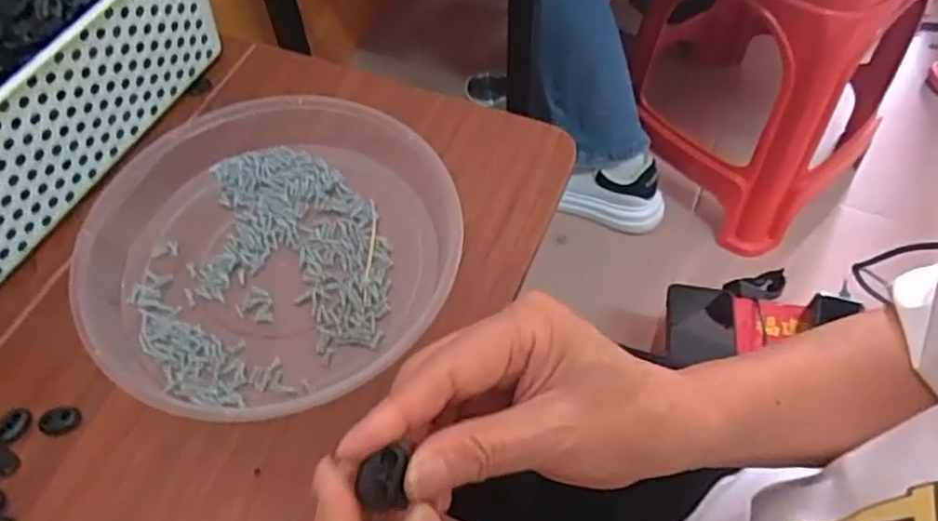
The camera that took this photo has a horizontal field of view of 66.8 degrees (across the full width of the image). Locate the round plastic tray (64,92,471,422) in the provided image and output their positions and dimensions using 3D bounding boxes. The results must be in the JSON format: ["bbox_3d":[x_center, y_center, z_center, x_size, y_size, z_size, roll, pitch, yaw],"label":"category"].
[{"bbox_3d":[-0.128,-0.011,0.458,0.219,0.036,0.232,-1,57,1],"label":"round plastic tray"}]

